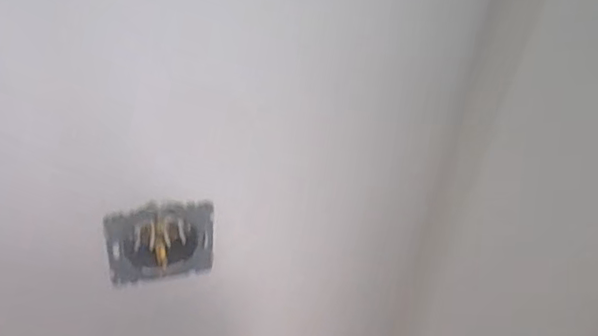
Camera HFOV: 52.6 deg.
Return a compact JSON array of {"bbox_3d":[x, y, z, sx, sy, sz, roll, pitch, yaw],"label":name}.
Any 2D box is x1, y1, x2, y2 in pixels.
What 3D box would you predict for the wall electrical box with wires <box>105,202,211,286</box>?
[{"bbox_3d":[-0.097,0.046,0.424,0.070,0.070,0.023,-7,42,-15],"label":"wall electrical box with wires"}]

